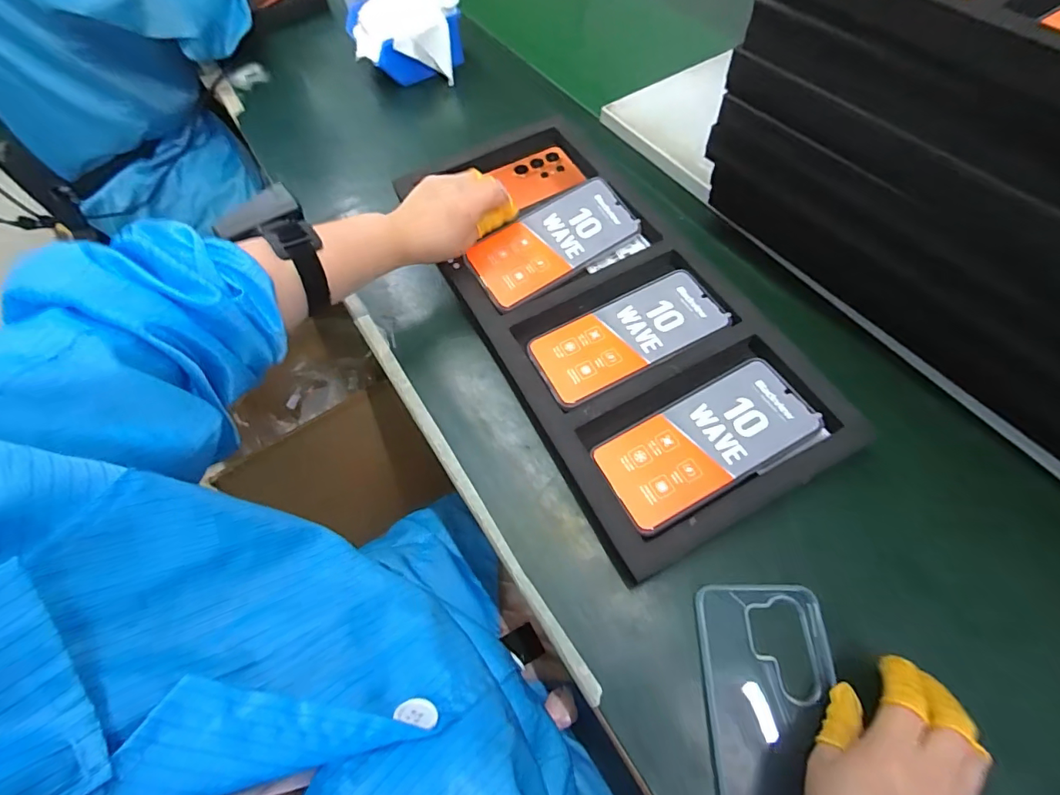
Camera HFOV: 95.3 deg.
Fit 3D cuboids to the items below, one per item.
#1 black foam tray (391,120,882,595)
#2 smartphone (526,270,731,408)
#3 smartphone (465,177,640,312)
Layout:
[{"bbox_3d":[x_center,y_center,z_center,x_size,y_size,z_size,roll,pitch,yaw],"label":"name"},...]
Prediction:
[{"bbox_3d":[0.053,-0.099,0.463,0.215,0.034,0.481,-27,64,-10],"label":"black foam tray"},{"bbox_3d":[0.087,-0.057,0.433,0.167,0.009,0.078,-26,64,-9],"label":"smartphone"},{"bbox_3d":[0.024,-0.156,0.484,0.169,0.005,0.082,-34,80,-11],"label":"smartphone"}]

